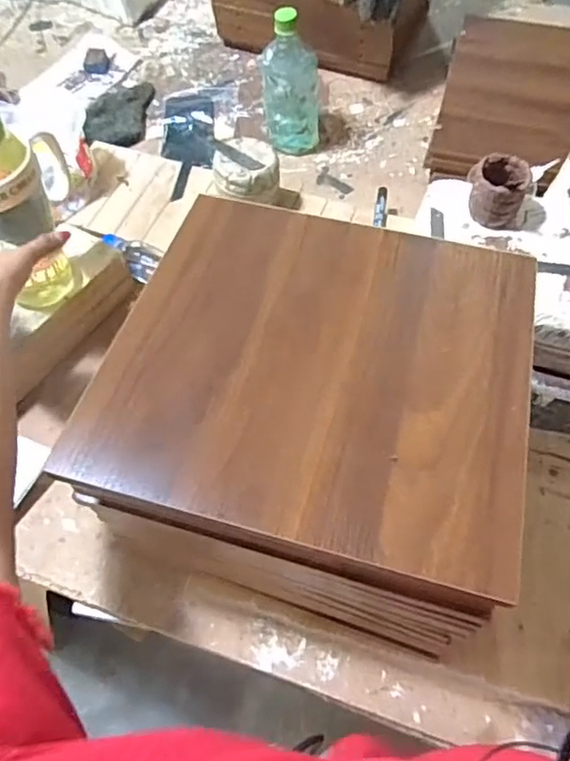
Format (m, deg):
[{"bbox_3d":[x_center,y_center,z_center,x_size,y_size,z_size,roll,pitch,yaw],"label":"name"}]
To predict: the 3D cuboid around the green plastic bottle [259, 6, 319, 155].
[{"bbox_3d":[0.005,-0.436,0.865,0.066,0.193,0.064,-40,67,-18],"label":"green plastic bottle"}]

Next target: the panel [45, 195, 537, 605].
[{"bbox_3d":[0.031,-0.020,0.464,0.318,0.023,0.307,14,61,9],"label":"panel"}]

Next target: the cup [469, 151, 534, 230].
[{"bbox_3d":[0.259,-0.233,0.707,0.068,0.067,0.063,-1,61,1],"label":"cup"}]

